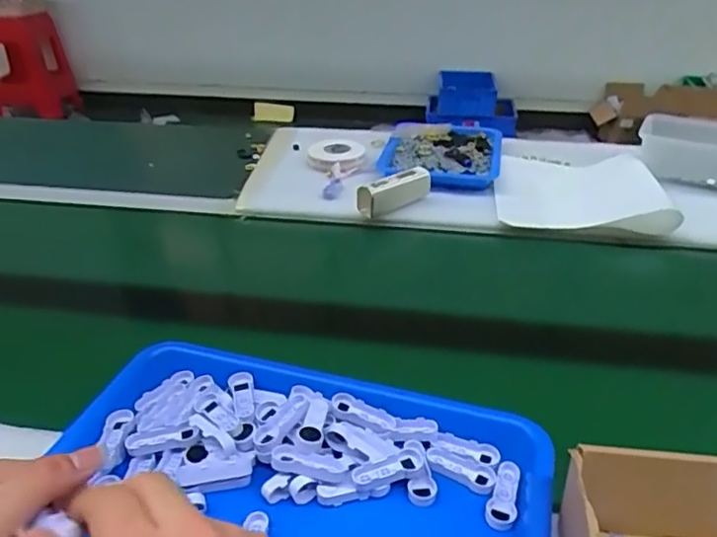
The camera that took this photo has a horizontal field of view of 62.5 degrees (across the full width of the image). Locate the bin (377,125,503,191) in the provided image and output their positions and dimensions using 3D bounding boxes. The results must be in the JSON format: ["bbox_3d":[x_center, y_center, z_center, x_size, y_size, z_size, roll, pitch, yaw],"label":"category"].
[{"bbox_3d":[0.127,-0.173,0.898,0.172,0.034,0.195,7,32,11],"label":"bin"}]

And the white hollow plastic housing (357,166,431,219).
[{"bbox_3d":[0.048,-0.104,0.776,0.116,0.036,0.024,-25,39,-35],"label":"white hollow plastic housing"}]

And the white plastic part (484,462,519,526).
[{"bbox_3d":[0.101,0.155,0.405,0.019,0.006,0.050,14,34,22],"label":"white plastic part"}]

